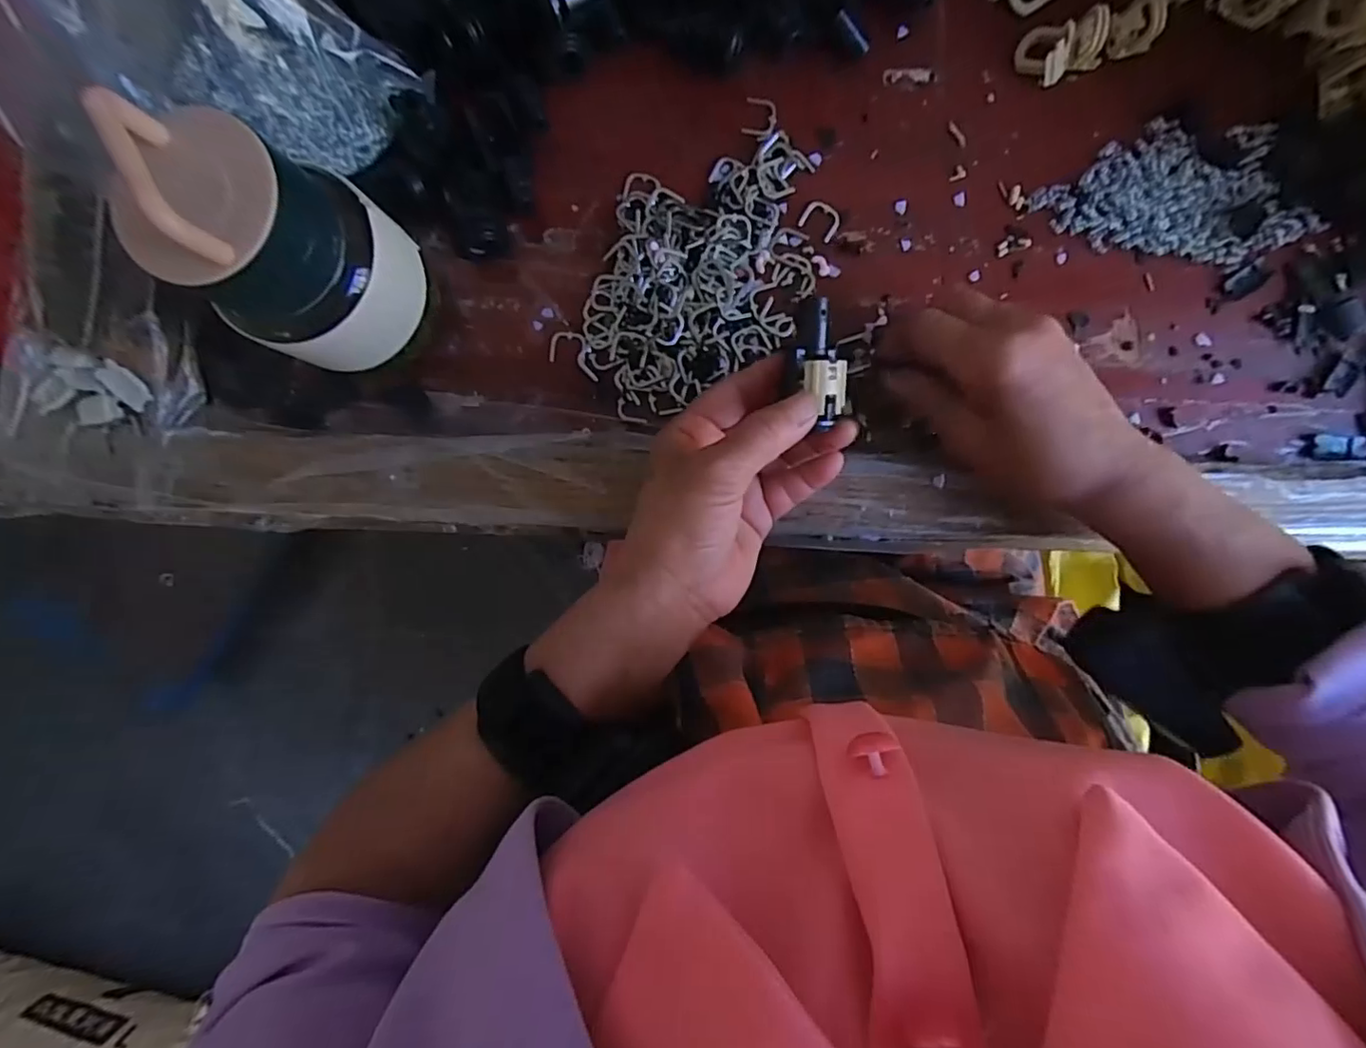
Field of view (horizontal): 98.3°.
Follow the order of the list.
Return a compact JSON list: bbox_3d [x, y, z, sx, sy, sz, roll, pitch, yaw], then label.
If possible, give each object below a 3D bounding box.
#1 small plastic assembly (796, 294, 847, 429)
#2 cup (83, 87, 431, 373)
[{"bbox_3d":[0.056,-0.064,0.241,0.019,0.017,0.050,-5,87,2],"label":"small plastic assembly"},{"bbox_3d":[-0.158,-0.108,0.243,0.065,0.130,0.074,23,92,1],"label":"cup"}]

